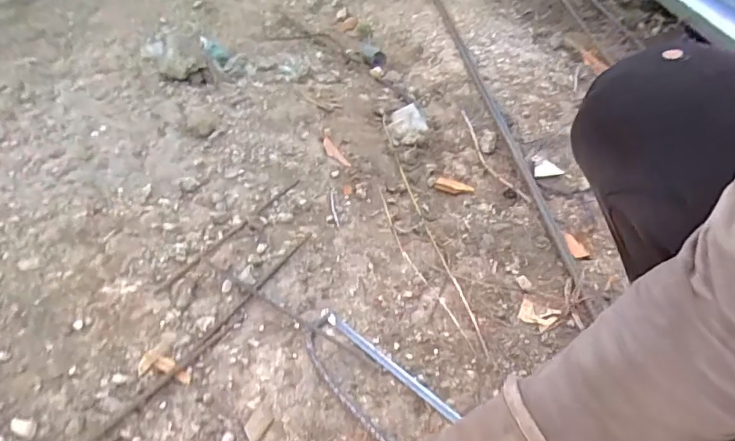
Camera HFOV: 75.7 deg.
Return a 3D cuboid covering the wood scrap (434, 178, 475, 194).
[{"bbox_3d":[0.167,-0.065,0.916,0.075,0.006,0.032,12,57,9],"label":"wood scrap"}]

